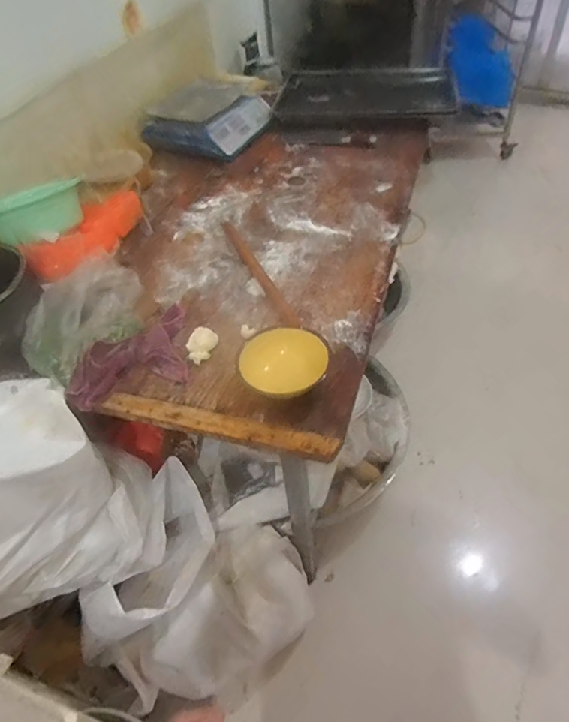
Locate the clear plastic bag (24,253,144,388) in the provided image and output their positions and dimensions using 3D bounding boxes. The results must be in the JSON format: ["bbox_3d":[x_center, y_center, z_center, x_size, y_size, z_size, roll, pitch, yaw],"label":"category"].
[{"bbox_3d":[-0.349,-0.082,0.846,0.086,0.139,0.235,23,54,24],"label":"clear plastic bag"}]

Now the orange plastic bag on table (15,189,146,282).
[{"bbox_3d":[-0.355,-0.243,0.903,0.087,0.068,0.247,23,54,24],"label":"orange plastic bag on table"}]

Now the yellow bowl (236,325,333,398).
[{"bbox_3d":[0.001,0.008,0.791,0.131,0.072,0.143,-3,48,3],"label":"yellow bowl"}]

